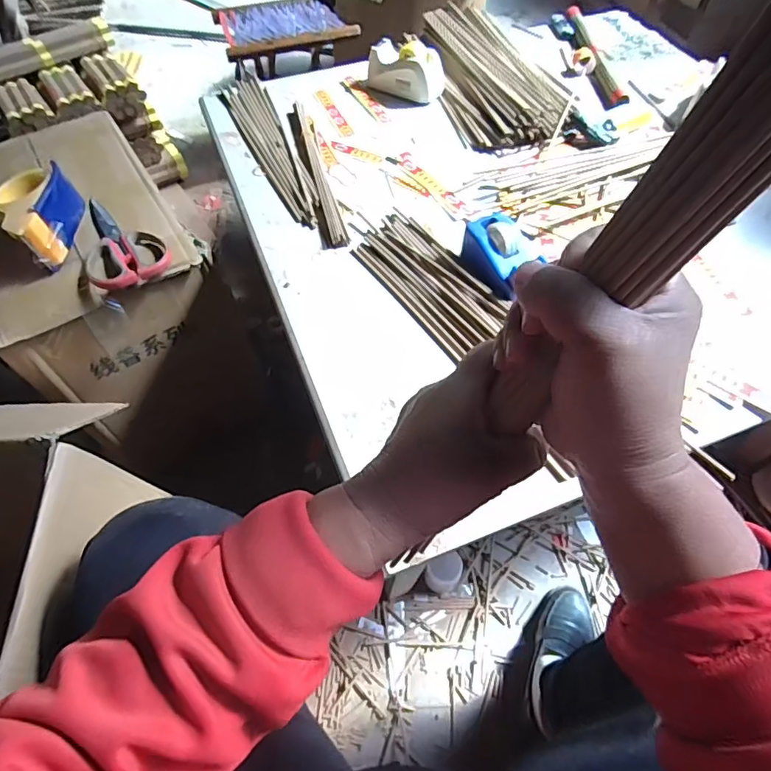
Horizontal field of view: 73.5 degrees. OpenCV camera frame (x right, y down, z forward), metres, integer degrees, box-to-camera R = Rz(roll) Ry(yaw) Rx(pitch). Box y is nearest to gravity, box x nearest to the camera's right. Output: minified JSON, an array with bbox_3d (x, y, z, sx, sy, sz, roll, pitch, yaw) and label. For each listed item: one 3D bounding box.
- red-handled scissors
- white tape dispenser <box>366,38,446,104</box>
[{"bbox_3d":[-0.355,-0.181,0.660,0.170,0.028,0.096,38,65,23],"label":"red-handled scissors"},{"bbox_3d":[0.030,-0.485,0.795,0.121,0.062,0.058,24,60,16],"label":"white tape dispenser"}]

